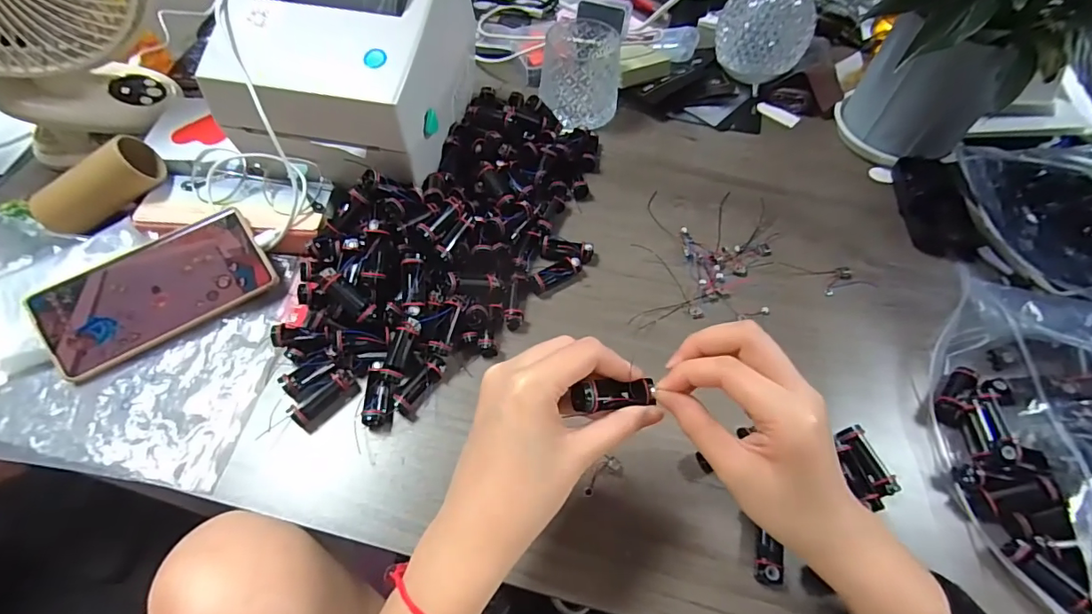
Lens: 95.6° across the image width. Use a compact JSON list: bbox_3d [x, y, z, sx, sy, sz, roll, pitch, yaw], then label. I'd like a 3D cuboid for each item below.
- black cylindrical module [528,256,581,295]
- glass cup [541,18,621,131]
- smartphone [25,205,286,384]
[{"bbox_3d":[0.009,-0.028,0.433,0.050,0.016,0.016,-26,62,-18],"label":"black cylindrical module"},{"bbox_3d":[0.040,-0.256,0.545,0.084,0.079,0.092,1,57,-2],"label":"glass cup"},{"bbox_3d":[-0.308,-0.014,0.393,0.162,0.008,0.077,-30,89,-16],"label":"smartphone"}]

